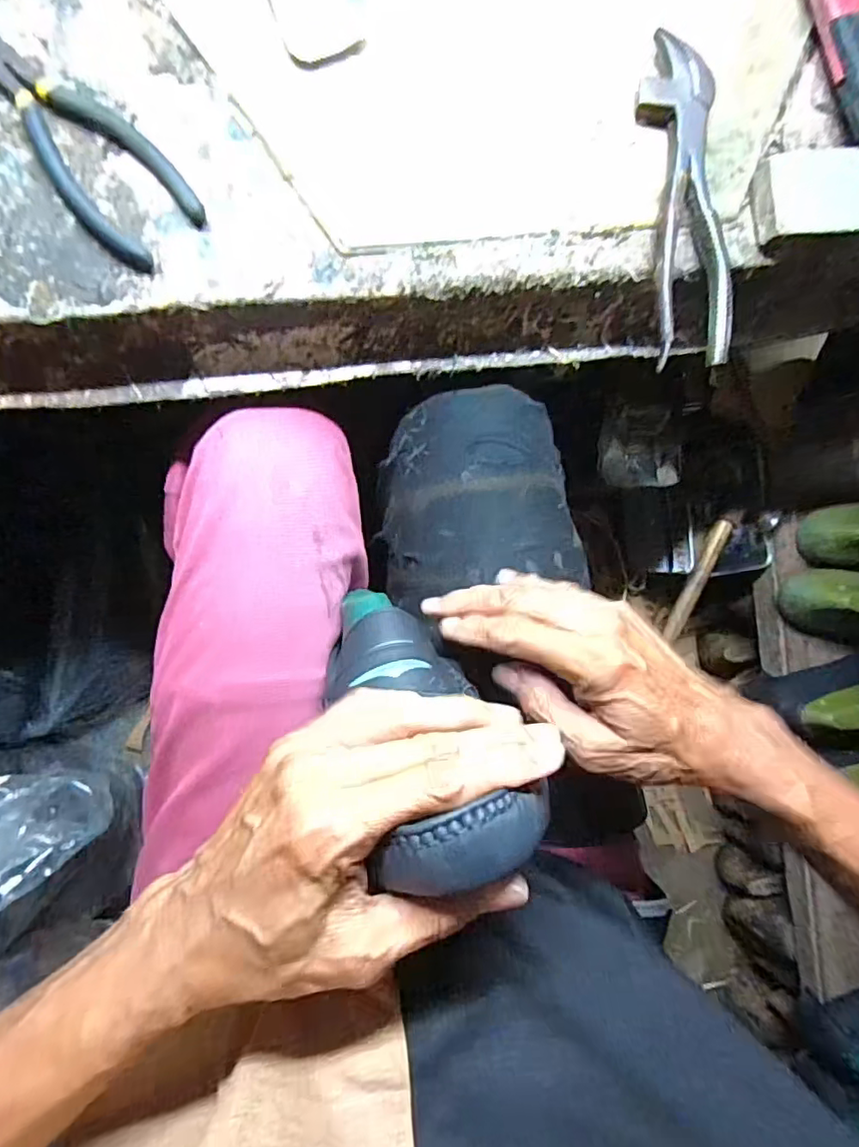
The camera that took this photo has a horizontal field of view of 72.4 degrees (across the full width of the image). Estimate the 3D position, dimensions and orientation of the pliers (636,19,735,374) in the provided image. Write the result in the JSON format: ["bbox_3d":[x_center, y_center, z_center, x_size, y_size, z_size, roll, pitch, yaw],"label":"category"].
[{"bbox_3d":[0.152,-0.220,0.351,0.043,0.019,0.188,-5,94,-8],"label":"pliers"}]

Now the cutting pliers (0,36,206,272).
[{"bbox_3d":[-0.193,-0.233,0.314,0.054,0.015,0.148,-45,98,-3],"label":"cutting pliers"}]

